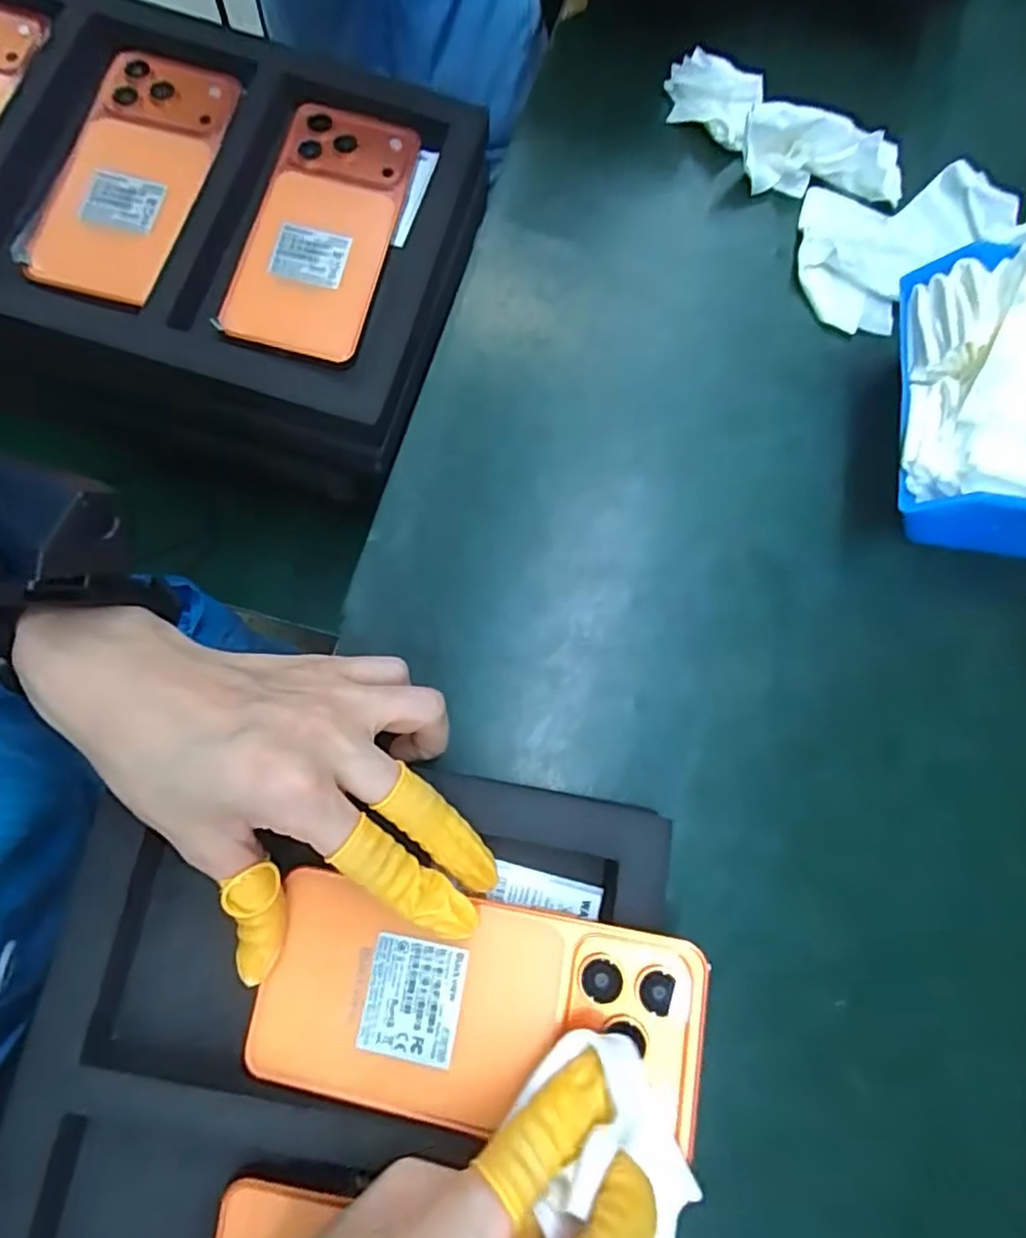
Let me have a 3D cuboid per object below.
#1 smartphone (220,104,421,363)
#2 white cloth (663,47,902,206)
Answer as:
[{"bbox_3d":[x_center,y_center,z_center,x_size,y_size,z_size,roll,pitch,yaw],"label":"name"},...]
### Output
[{"bbox_3d":[-0.111,-0.226,0.377,0.074,0.010,0.159,15,83,-7],"label":"smartphone"},{"bbox_3d":[0.146,-0.262,0.348,0.136,0.033,0.044,23,78,0],"label":"white cloth"}]

